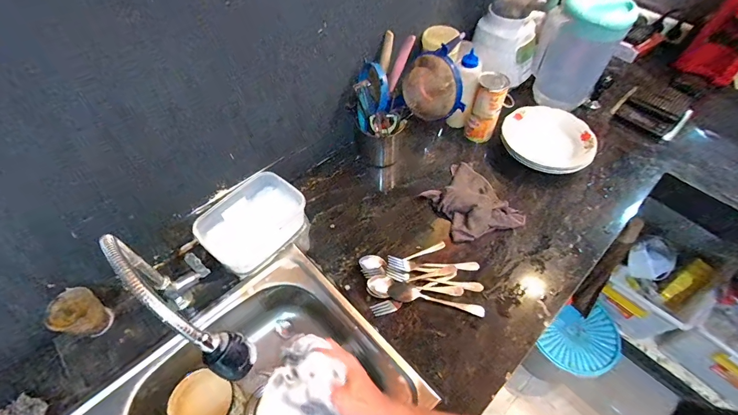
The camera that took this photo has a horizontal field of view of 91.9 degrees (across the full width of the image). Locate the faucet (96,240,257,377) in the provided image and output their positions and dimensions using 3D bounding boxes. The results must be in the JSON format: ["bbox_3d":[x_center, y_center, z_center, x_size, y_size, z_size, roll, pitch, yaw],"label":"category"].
[{"bbox_3d":[-0.240,0.140,0.513,0.261,0.285,0.073,36,62,23],"label":"faucet"}]

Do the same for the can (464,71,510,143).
[{"bbox_3d":[0.293,-0.243,0.878,0.080,0.160,0.077,23,58,16],"label":"can"}]

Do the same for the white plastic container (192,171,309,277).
[{"bbox_3d":[-0.233,0.031,0.729,0.145,0.081,0.200,37,63,24],"label":"white plastic container"}]

